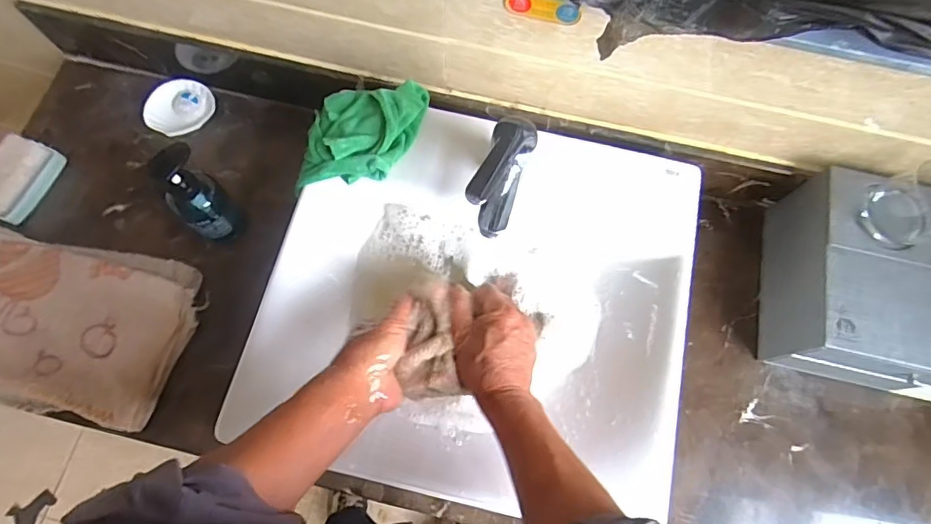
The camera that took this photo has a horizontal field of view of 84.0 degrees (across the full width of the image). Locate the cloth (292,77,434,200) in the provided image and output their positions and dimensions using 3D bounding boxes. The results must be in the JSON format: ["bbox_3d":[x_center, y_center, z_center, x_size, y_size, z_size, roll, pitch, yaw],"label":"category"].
[{"bbox_3d":[-0.127,-0.159,0.639,0.157,0.057,0.126,0,73,-2],"label":"cloth"}]

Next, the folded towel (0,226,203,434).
[{"bbox_3d":[-0.579,0.079,0.712,0.406,0.049,0.230,11,73,1],"label":"folded towel"}]

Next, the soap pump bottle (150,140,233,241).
[{"bbox_3d":[-0.347,-0.077,0.683,0.066,0.179,0.058,-41,79,-13],"label":"soap pump bottle"}]

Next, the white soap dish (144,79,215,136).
[{"bbox_3d":[-0.443,-0.240,0.803,0.098,0.016,0.098,1,73,-2],"label":"white soap dish"}]

